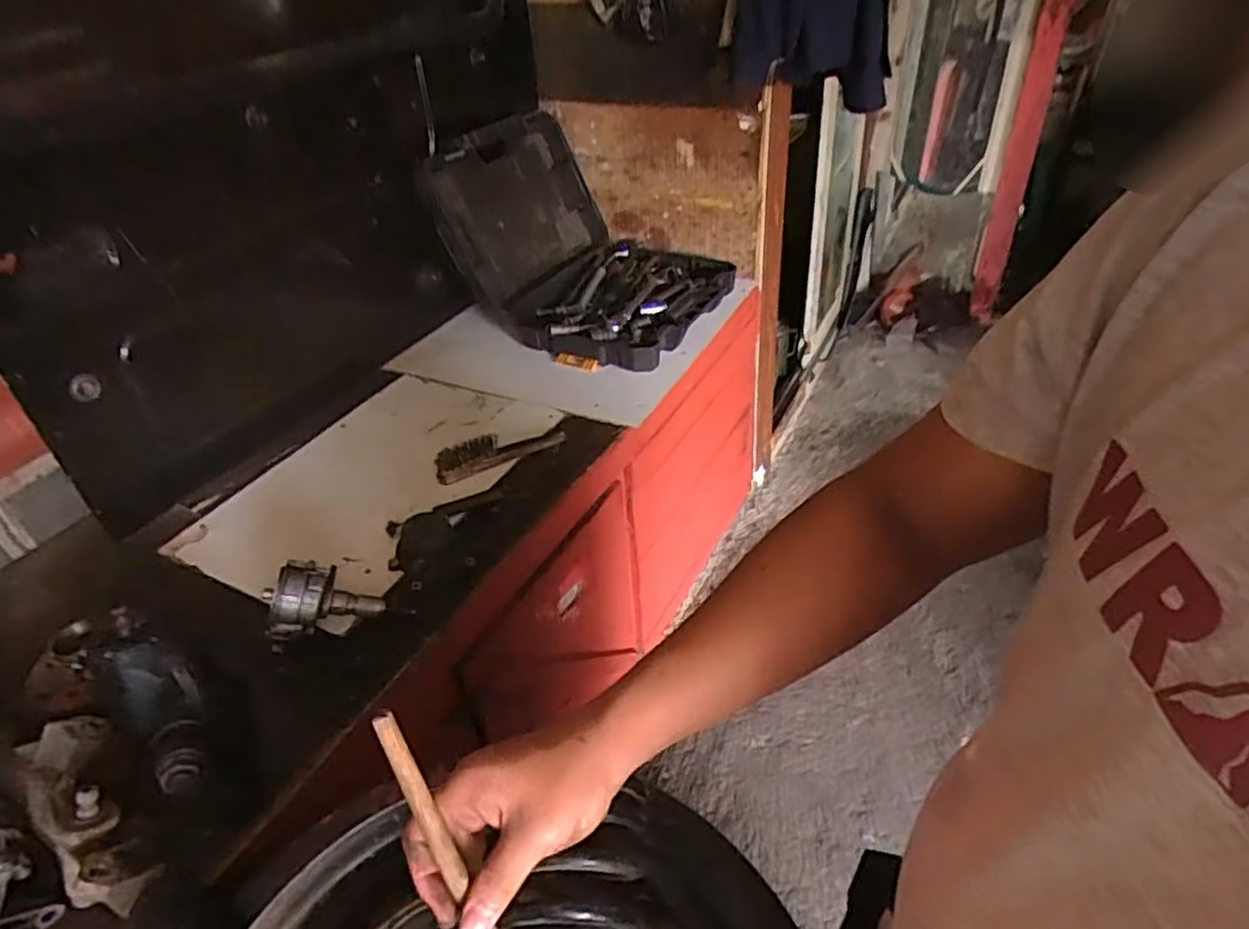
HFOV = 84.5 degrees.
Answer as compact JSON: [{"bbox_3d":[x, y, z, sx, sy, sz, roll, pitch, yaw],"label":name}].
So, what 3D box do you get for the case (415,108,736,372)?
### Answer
[{"bbox_3d":[-0.065,-0.471,1.436,0.526,0.378,0.476,11,40,21],"label":"case"}]

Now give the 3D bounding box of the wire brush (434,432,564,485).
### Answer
[{"bbox_3d":[-0.196,-0.026,1.096,0.214,0.041,0.044,-21,39,-19],"label":"wire brush"}]

